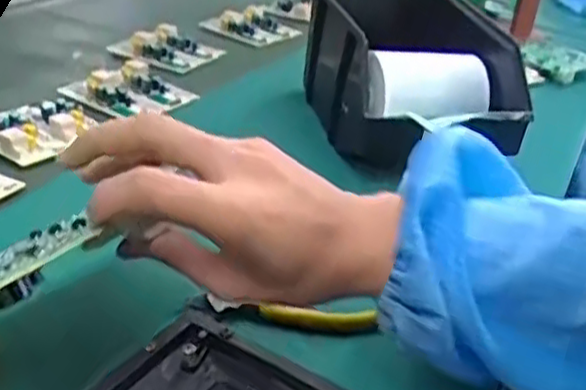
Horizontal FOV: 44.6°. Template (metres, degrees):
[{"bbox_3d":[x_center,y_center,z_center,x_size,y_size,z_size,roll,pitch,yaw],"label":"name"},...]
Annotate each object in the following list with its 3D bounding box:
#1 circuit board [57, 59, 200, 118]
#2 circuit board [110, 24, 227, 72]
[{"bbox_3d":[-0.159,-0.104,0.698,0.097,0.018,0.086,22,33,26],"label":"circuit board"},{"bbox_3d":[-0.142,-0.173,0.812,0.092,0.024,0.087,23,34,28],"label":"circuit board"}]

